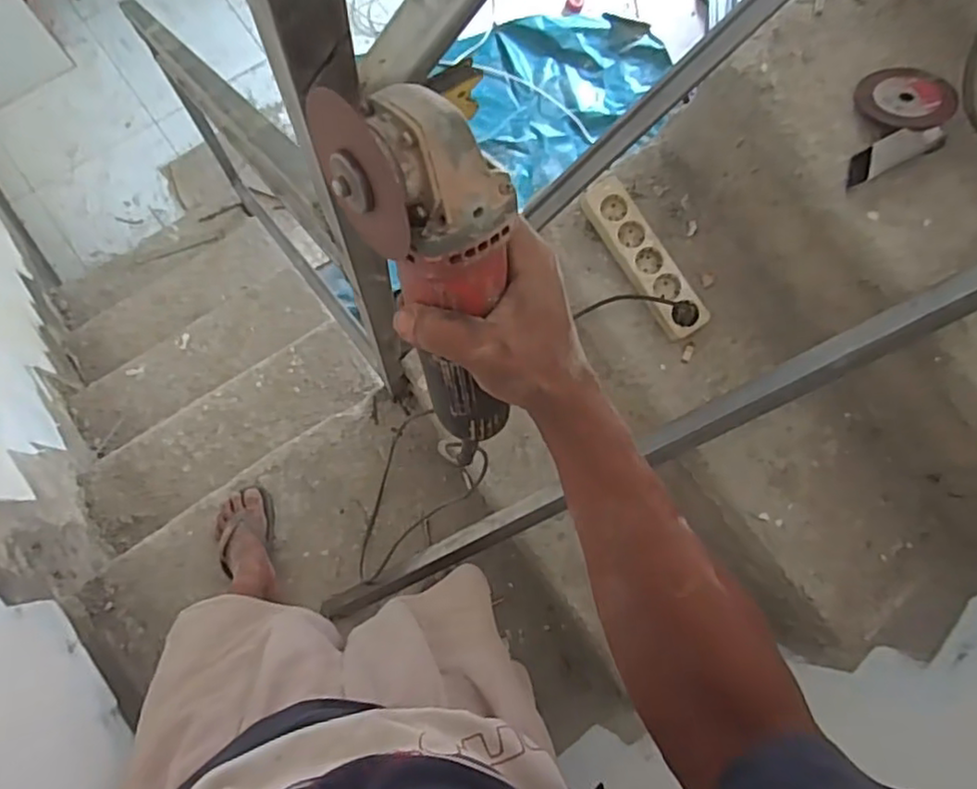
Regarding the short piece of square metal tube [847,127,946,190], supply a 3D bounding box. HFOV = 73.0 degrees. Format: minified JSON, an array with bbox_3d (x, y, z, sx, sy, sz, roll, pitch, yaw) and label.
[{"bbox_3d":[0.451,-0.270,0.738,0.116,0.028,0.036,-25,87,-9],"label":"short piece of square metal tube"}]

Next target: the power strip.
[{"bbox_3d":[0.219,-0.191,0.930,0.070,0.048,0.247,-33,89,-9],"label":"power strip"}]

